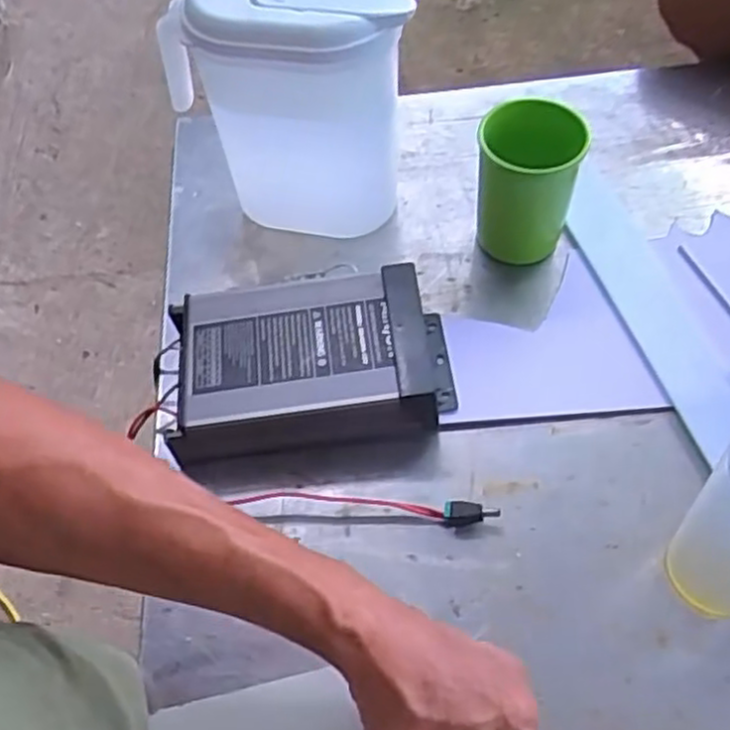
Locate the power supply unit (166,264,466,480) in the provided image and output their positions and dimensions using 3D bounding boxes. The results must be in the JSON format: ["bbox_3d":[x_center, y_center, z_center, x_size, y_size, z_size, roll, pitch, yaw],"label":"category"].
[{"bbox_3d":[-0.035,0.001,0.514,0.187,0.053,0.116,-8,57,-2],"label":"power supply unit"}]

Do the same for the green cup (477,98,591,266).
[{"bbox_3d":[0.119,-0.133,0.559,0.069,0.105,0.065,-1,57,2],"label":"green cup"}]

